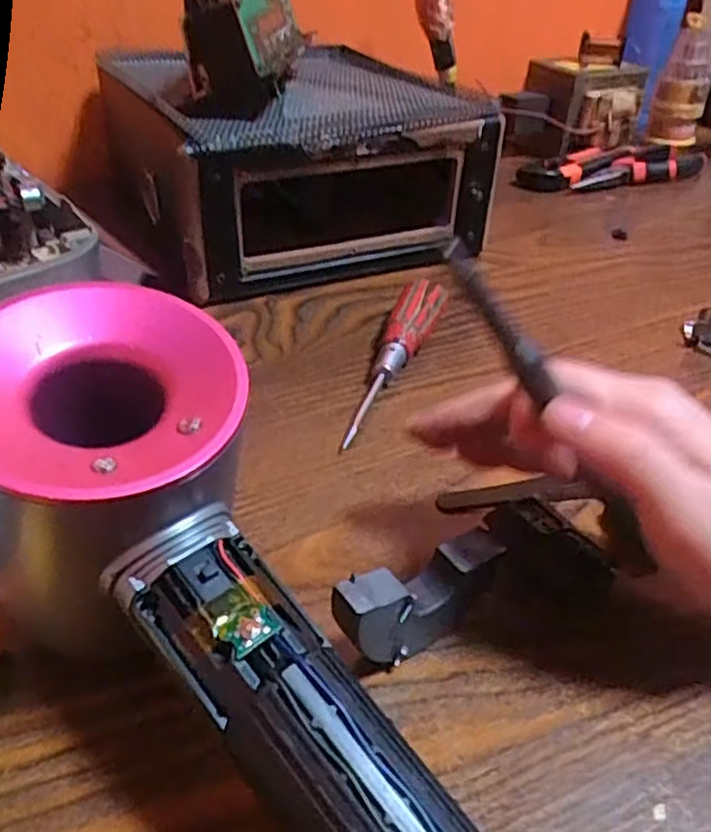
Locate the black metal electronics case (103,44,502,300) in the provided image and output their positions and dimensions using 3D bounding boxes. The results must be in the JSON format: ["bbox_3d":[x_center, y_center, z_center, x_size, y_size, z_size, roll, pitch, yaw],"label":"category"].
[{"bbox_3d":[-0.031,-0.163,0.483,0.215,0.102,0.153,-14,39,-21],"label":"black metal electronics case"}]

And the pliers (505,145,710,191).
[{"bbox_3d":[0.228,-0.220,0.653,0.189,0.028,0.055,-10,38,-16],"label":"pliers"}]

